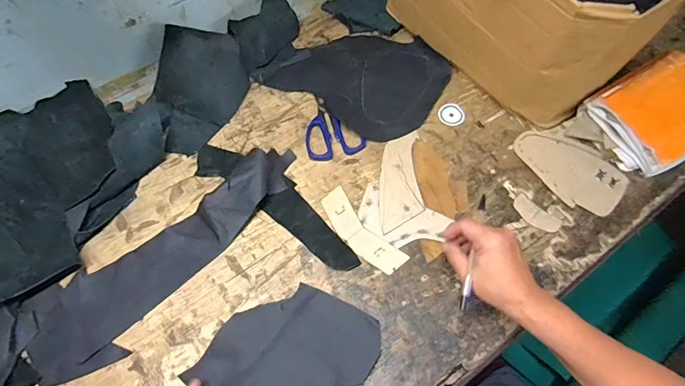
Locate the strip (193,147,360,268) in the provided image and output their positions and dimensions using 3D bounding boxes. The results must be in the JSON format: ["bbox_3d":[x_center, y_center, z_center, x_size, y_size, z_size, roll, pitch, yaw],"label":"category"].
[{"bbox_3d":[-0.095,0.012,0.571,0.286,0.007,0.059,32,66,18],"label":"strip"}]

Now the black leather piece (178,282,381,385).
[{"bbox_3d":[-0.065,0.186,0.459,0.195,0.023,0.149,-41,67,-19],"label":"black leather piece"}]

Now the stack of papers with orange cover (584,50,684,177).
[{"bbox_3d":[0.476,-0.122,0.602,0.198,0.056,0.136,-28,63,-14],"label":"stack of papers with orange cover"}]

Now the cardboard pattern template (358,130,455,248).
[{"bbox_3d":[0.074,-0.005,0.573,0.112,0.005,0.164,-14,61,-6],"label":"cardboard pattern template"}]

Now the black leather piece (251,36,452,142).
[{"bbox_3d":[0.029,-0.202,0.681,0.269,0.015,0.208,31,66,18],"label":"black leather piece"}]

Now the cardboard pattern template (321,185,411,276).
[{"bbox_3d":[0.022,0.050,0.545,0.046,0.004,0.139,-37,66,-17],"label":"cardboard pattern template"}]

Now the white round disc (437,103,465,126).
[{"bbox_3d":[0.172,-0.124,0.643,0.039,0.004,0.040,-1,60,1],"label":"white round disc"}]

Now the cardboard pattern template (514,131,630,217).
[{"bbox_3d":[0.322,-0.034,0.588,0.152,0.006,0.095,33,68,16],"label":"cardboard pattern template"}]

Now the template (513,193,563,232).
[{"bbox_3d":[0.262,0.030,0.555,0.032,0.004,0.065,-41,67,-19],"label":"template"}]

